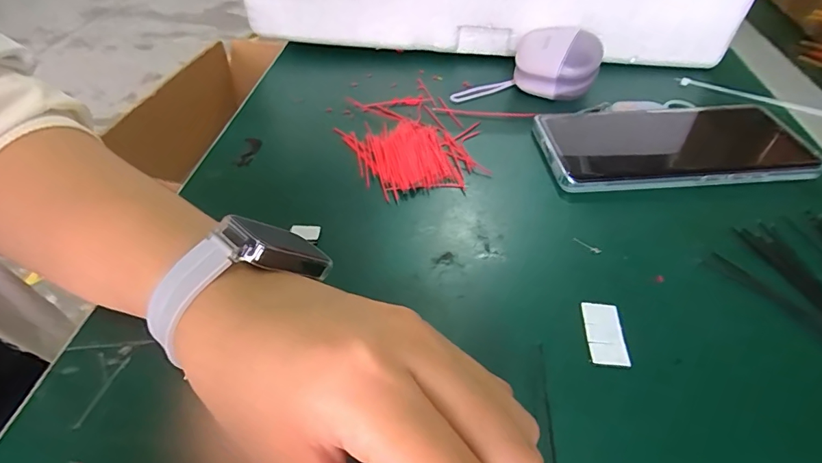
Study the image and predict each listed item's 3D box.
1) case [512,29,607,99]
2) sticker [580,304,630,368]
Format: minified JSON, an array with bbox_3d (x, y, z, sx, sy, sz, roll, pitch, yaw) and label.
[{"bbox_3d":[0.108,-0.124,0.338,0.059,0.036,0.049,11,45,7],"label":"case"},{"bbox_3d":[0.083,0.043,0.196,0.015,0.004,0.030,-3,47,10],"label":"sticker"}]

